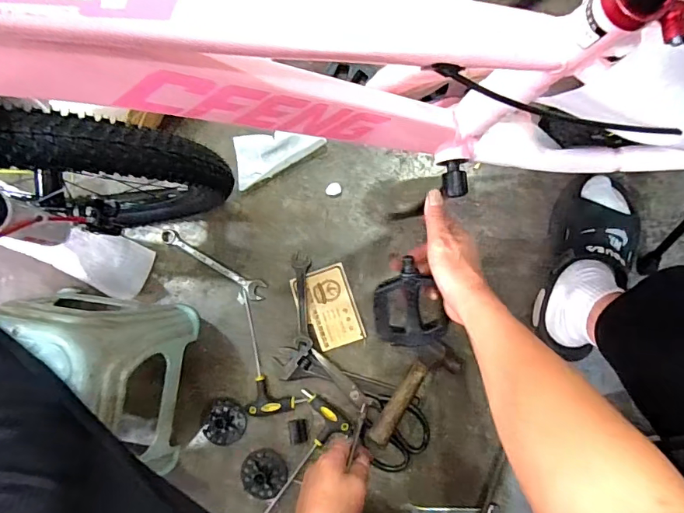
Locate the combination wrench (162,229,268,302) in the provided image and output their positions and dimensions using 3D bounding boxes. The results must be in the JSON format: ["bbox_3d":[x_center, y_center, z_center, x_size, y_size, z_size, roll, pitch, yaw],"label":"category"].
[{"bbox_3d":[-0.224,0.010,0.760,0.217,0.010,0.032,31,88,9],"label":"combination wrench"}]

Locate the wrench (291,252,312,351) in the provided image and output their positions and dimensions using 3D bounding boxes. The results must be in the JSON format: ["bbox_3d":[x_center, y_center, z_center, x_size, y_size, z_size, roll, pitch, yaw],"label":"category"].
[{"bbox_3d":[-0.065,0.072,0.724,0.030,0.016,0.152,-3,83,7],"label":"wrench"}]

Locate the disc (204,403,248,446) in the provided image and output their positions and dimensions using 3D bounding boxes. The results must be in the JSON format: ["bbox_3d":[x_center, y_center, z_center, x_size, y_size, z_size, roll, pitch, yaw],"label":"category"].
[{"bbox_3d":[-0.189,0.275,0.726,0.064,0.004,0.068,-1,83,7],"label":"disc"}]

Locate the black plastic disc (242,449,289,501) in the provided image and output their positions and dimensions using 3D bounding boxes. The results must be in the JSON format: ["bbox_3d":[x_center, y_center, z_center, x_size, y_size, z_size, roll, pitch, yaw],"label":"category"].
[{"bbox_3d":[-0.125,0.350,0.714,0.072,0.007,0.077,-1,83,7],"label":"black plastic disc"}]

